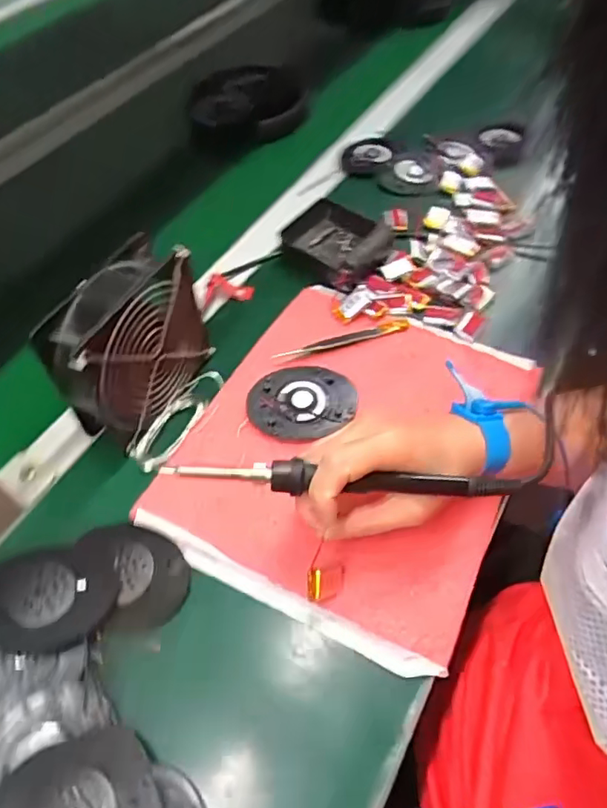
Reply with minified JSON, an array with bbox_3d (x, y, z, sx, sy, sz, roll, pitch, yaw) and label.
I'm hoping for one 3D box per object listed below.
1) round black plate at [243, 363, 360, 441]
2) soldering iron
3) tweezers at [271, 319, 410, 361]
[{"bbox_3d":[-0.002,-0.005,0.457,0.086,0.007,0.068,-4,53,-1],"label":"round black plate"},{"bbox_3d":[0.023,0.044,0.332,0.206,0.013,0.015,4,53,-4],"label":"soldering iron"},{"bbox_3d":[0.035,-0.057,0.499,0.128,0.013,0.012,-19,55,-11],"label":"tweezers"}]

